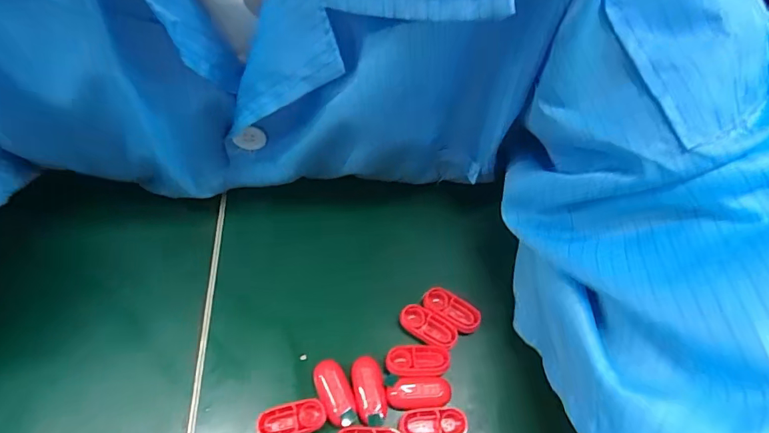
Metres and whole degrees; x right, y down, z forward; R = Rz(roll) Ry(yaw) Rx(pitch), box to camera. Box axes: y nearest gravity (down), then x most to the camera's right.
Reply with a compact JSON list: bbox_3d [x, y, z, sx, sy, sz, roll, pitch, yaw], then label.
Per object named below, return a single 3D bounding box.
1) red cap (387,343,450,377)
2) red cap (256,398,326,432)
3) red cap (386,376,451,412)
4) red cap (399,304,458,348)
[{"bbox_3d":[0.018,0.078,0.246,0.033,0.006,0.017,1,60,-2],"label":"red cap"},{"bbox_3d":[-0.047,0.105,0.231,0.033,0.013,0.016,-13,61,-9],"label":"red cap"},{"bbox_3d":[0.018,0.092,0.236,0.033,0.007,0.015,-3,60,-4],"label":"red cap"},{"bbox_3d":[0.025,0.062,0.257,0.035,0.005,0.014,31,64,15],"label":"red cap"}]

